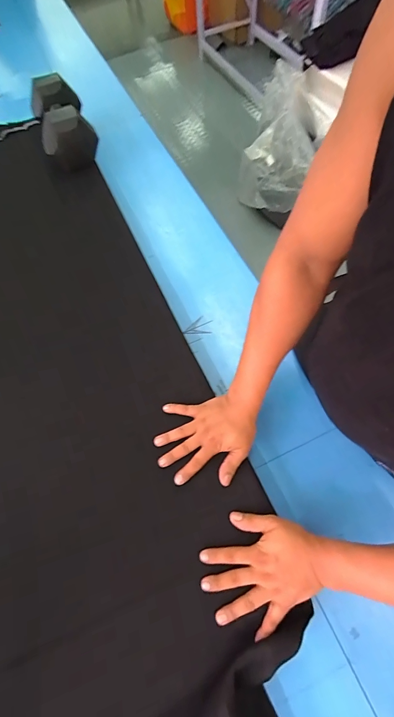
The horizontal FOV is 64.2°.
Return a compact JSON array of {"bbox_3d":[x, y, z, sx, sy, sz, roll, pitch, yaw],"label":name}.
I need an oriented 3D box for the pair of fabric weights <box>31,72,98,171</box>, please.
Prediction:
[{"bbox_3d":[-0.371,-0.662,0.861,0.133,0.108,0.276,-21,65,-5],"label":"pair of fabric weights"}]

